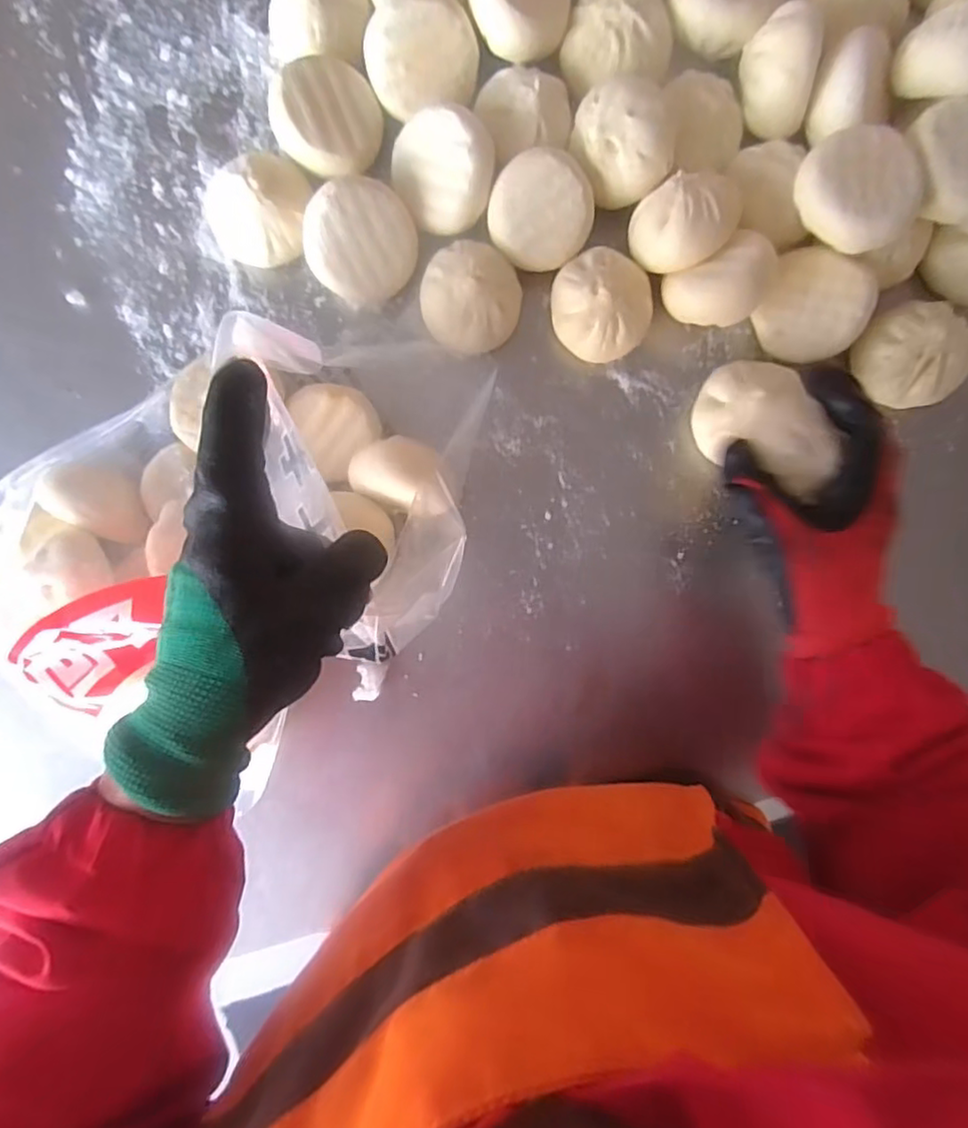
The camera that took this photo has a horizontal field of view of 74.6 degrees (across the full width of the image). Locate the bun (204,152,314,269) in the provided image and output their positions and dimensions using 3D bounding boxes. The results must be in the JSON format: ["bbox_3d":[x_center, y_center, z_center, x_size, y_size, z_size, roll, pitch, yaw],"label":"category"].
[{"bbox_3d":[-0.161,-0.251,0.451,0.076,0.042,0.071,0,93,2],"label":"bun"}]

